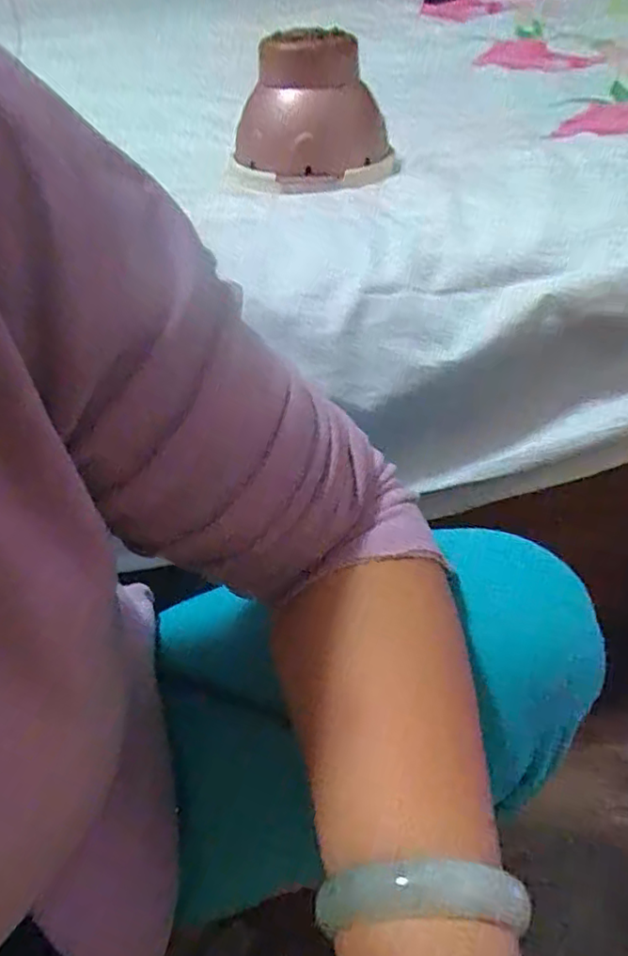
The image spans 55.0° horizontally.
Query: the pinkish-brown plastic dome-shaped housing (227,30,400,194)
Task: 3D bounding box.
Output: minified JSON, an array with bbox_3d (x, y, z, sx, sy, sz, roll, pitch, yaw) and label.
[{"bbox_3d":[-0.005,-0.337,0.555,0.150,0.099,0.143,-6,45,0],"label":"pinkish-brown plastic dome-shaped housing"}]

